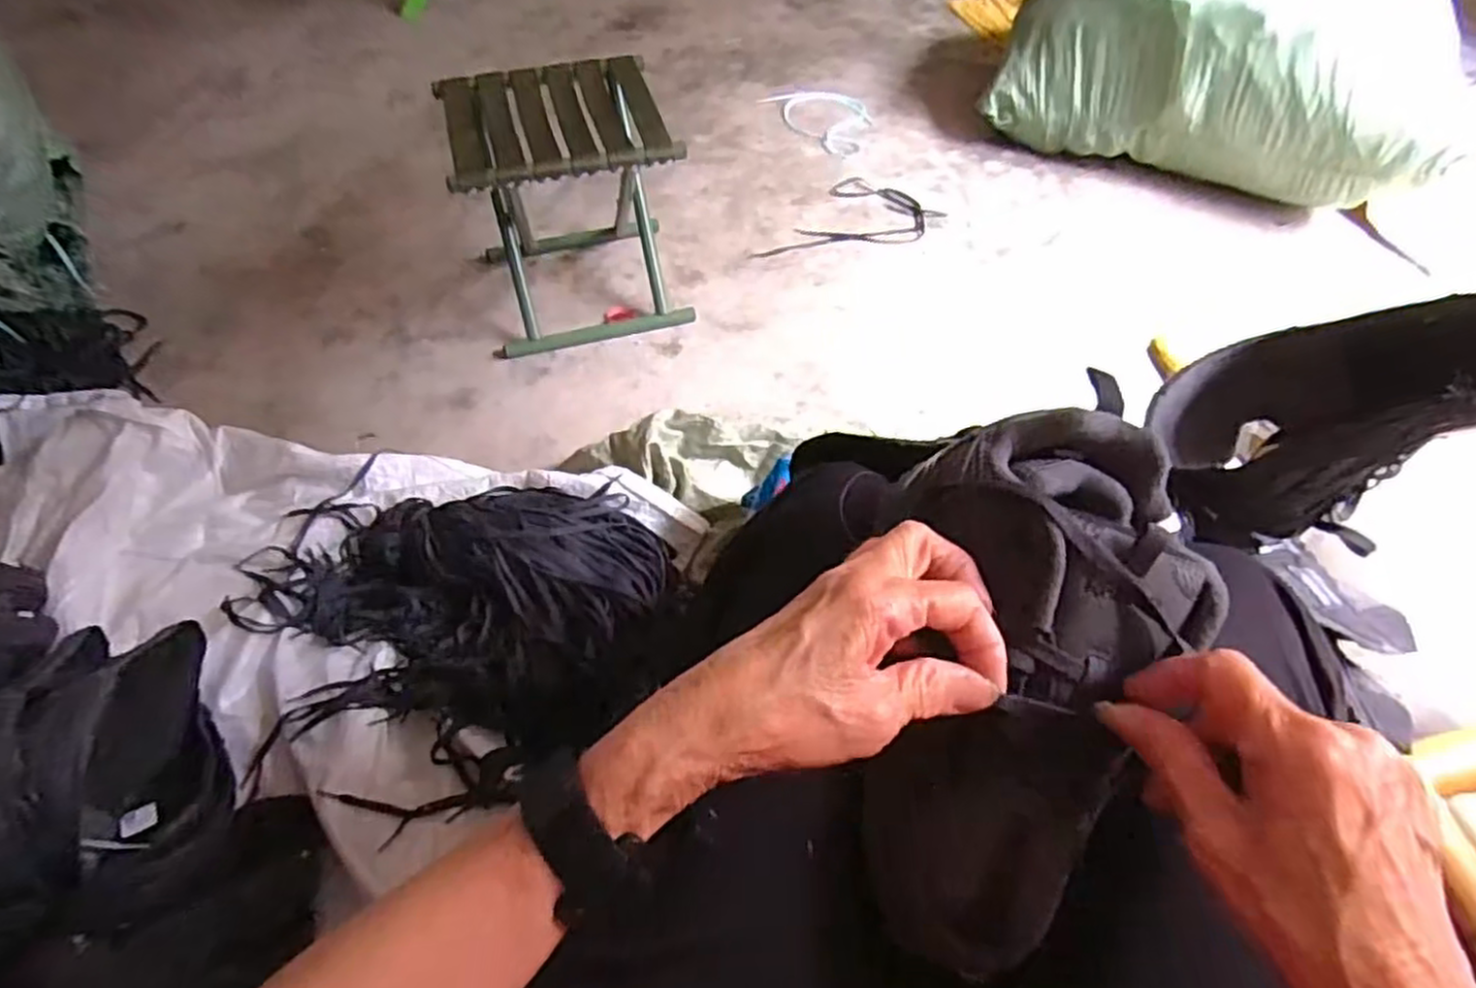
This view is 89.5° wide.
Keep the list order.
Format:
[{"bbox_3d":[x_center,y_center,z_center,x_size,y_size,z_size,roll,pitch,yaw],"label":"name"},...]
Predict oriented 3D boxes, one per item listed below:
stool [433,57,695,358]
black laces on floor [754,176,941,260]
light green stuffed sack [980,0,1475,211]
[{"bbox_3d":[-0.255,-0.429,1.126,0.287,0.317,0.269,-17,56,-13],"label":"stool"},{"bbox_3d":[0.212,-0.477,1.363,0.205,0.015,0.322,32,60,20],"label":"black laces on floor"},{"bbox_3d":[0.897,-0.816,1.330,0.717,0.335,0.451,28,58,17],"label":"light green stuffed sack"}]

